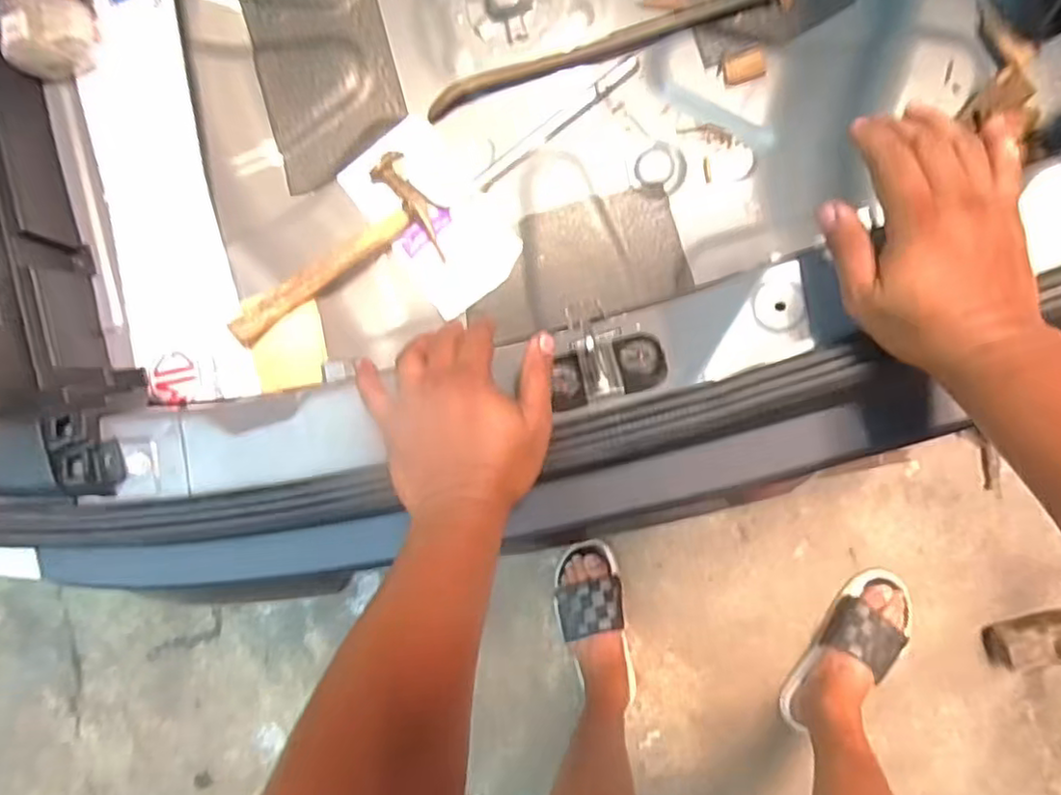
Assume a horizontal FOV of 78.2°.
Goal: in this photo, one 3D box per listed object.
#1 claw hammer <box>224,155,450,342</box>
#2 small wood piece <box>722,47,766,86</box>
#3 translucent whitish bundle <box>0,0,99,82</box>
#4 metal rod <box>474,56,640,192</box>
[{"bbox_3d":[-0.193,-0.138,0.665,0.102,0.032,0.248,42,70,5],"label":"claw hammer"},{"bbox_3d":[0.213,-0.329,0.652,0.039,0.011,0.026,-11,91,9],"label":"small wood piece"},{"bbox_3d":[-0.463,-0.350,0.628,0.069,0.054,0.060,-15,90,9],"label":"translucent whitish bundle"},{"bbox_3d":[0.027,-0.289,0.691,0.202,0.008,0.020,-36,87,8],"label":"metal rod"}]

